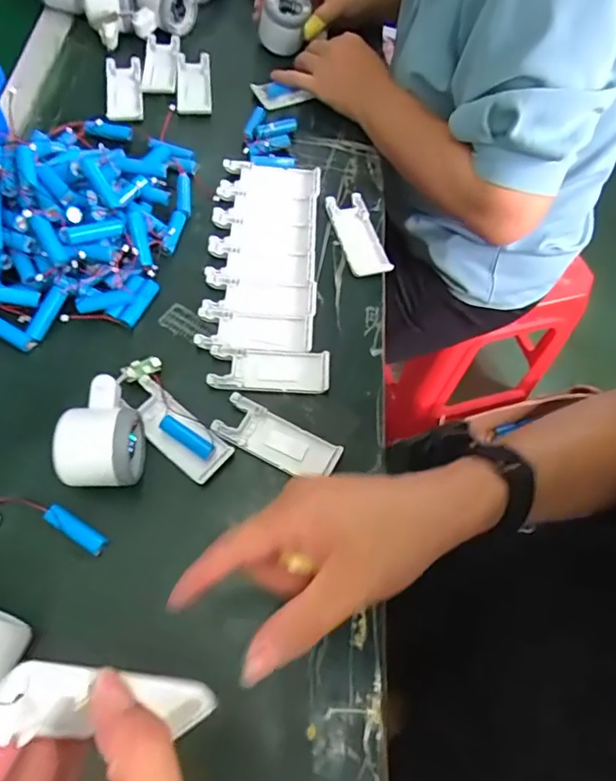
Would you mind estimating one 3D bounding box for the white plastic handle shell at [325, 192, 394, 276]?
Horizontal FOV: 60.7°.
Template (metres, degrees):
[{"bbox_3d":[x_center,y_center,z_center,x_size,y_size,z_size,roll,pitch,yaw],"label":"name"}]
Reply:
[{"bbox_3d":[0.052,-0.160,0.542,0.040,0.013,0.101,-14,66,-11],"label":"white plastic handle shell"}]

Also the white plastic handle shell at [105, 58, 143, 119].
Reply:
[{"bbox_3d":[-0.215,-0.351,0.616,0.040,0.010,0.107,-7,64,-8],"label":"white plastic handle shell"}]

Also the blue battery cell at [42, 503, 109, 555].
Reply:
[{"bbox_3d":[-0.173,0.104,0.394,0.050,0.016,0.014,31,65,10],"label":"blue battery cell"}]

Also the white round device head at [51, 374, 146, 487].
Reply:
[{"bbox_3d":[-0.158,0.037,0.410,0.058,0.046,0.082,-1,64,-5],"label":"white round device head"}]

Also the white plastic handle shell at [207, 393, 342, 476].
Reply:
[{"bbox_3d":[-0.025,0.040,0.434,0.102,0.011,0.038,26,65,8],"label":"white plastic handle shell"}]

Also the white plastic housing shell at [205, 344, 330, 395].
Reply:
[{"bbox_3d":[-0.033,-0.019,0.465,0.103,0.007,0.040,3,63,-3],"label":"white plastic housing shell"}]

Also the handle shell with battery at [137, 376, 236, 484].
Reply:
[{"bbox_3d":[-0.110,0.031,0.432,0.100,0.014,0.039,37,67,13],"label":"handle shell with battery"}]

